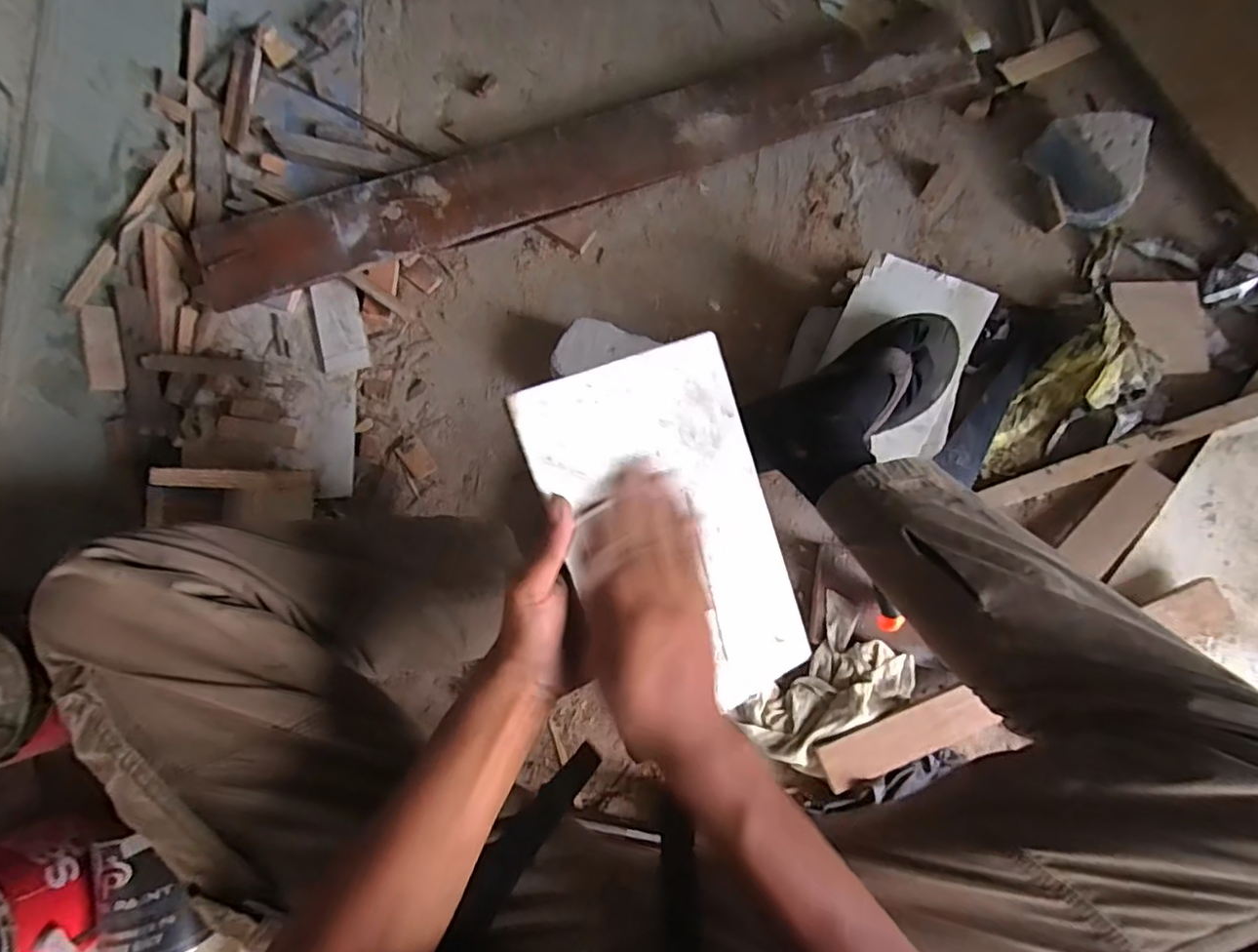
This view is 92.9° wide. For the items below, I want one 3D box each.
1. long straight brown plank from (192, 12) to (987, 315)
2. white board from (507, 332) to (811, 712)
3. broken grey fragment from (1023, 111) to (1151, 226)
[{"bbox_3d":[-0.035,-0.431,0.806,1.073,0.065,0.130,-20,80,-4],"label":"long straight brown plank"},{"bbox_3d":[0.032,0.042,0.397,0.147,0.010,0.243,-22,100,-19],"label":"white board"},{"bbox_3d":[0.631,-0.419,0.807,0.113,0.065,0.150,-25,81,-5],"label":"broken grey fragment"}]

